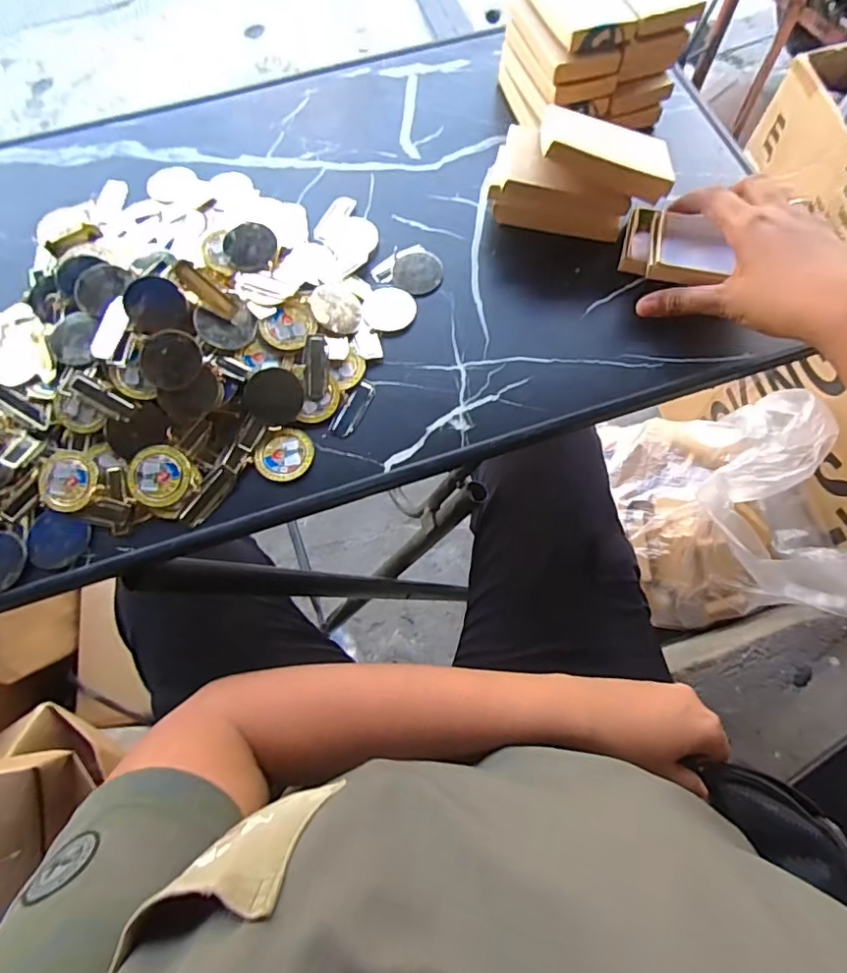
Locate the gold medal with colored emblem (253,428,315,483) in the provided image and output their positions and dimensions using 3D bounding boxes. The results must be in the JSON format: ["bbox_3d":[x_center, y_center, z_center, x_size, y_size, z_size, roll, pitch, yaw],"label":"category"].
[{"bbox_3d":[-0.090,-0.021,0.354,0.035,0.005,0.036,0,74,0],"label":"gold medal with colored emblem"}]

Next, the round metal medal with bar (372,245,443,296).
[{"bbox_3d":[-0.010,-0.163,0.407,0.047,0.005,0.039,20,75,6],"label":"round metal medal with bar"}]

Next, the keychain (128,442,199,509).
[{"bbox_3d":[-0.164,-0.006,0.340,0.037,0.010,0.037,0,74,0],"label":"keychain"}]

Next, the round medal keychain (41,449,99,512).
[{"bbox_3d":[-0.222,-0.004,0.342,0.033,0.006,0.038,4,74,1],"label":"round medal keychain"}]

